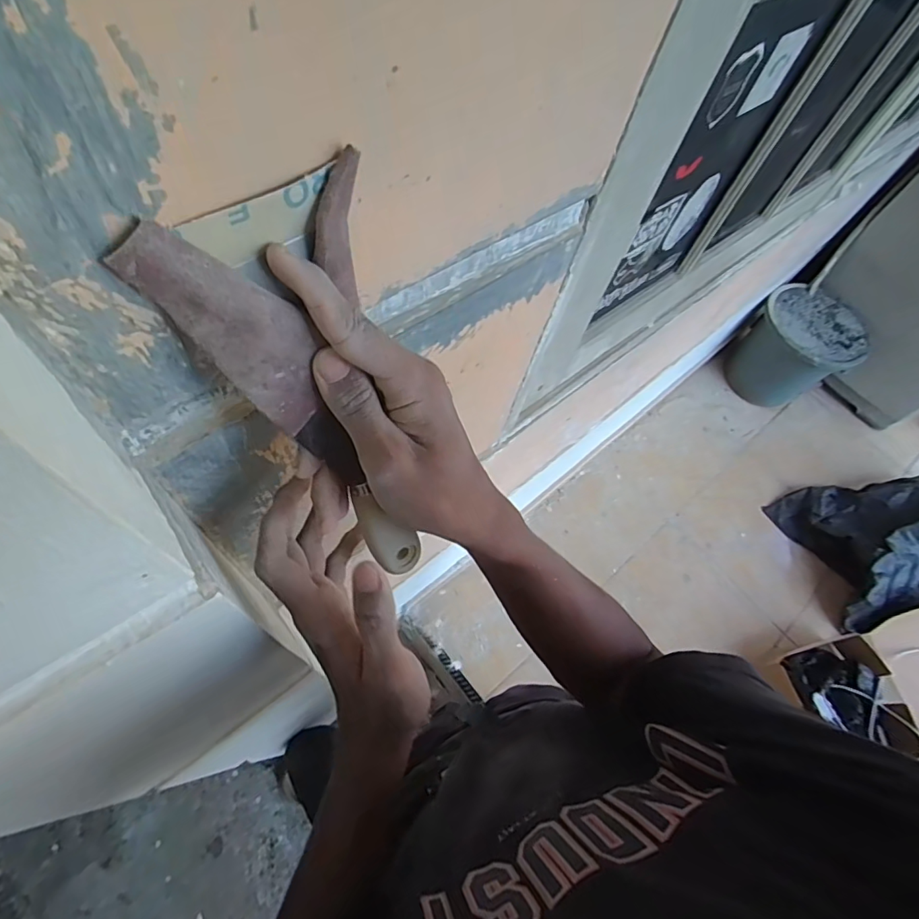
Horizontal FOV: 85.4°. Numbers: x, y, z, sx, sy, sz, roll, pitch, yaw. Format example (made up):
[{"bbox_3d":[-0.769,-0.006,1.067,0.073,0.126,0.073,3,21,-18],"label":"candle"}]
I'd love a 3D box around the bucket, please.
[{"bbox_3d":[1.055,-0.346,1.583,0.263,0.283,0.288,4,62,-7],"label":"bucket"}]

